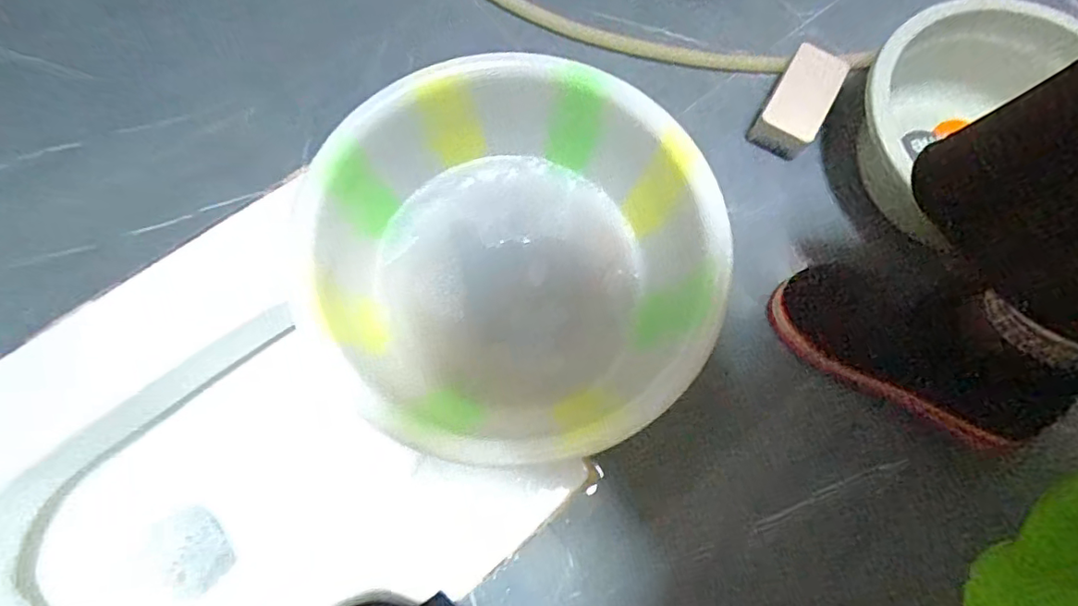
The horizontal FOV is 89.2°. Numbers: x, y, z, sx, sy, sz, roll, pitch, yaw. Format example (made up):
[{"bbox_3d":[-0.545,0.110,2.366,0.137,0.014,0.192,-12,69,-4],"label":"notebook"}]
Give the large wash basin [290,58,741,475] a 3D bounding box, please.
[{"bbox_3d":[-0.026,-0.039,0.478,0.342,0.118,0.338,1,73,-3],"label":"large wash basin"}]

